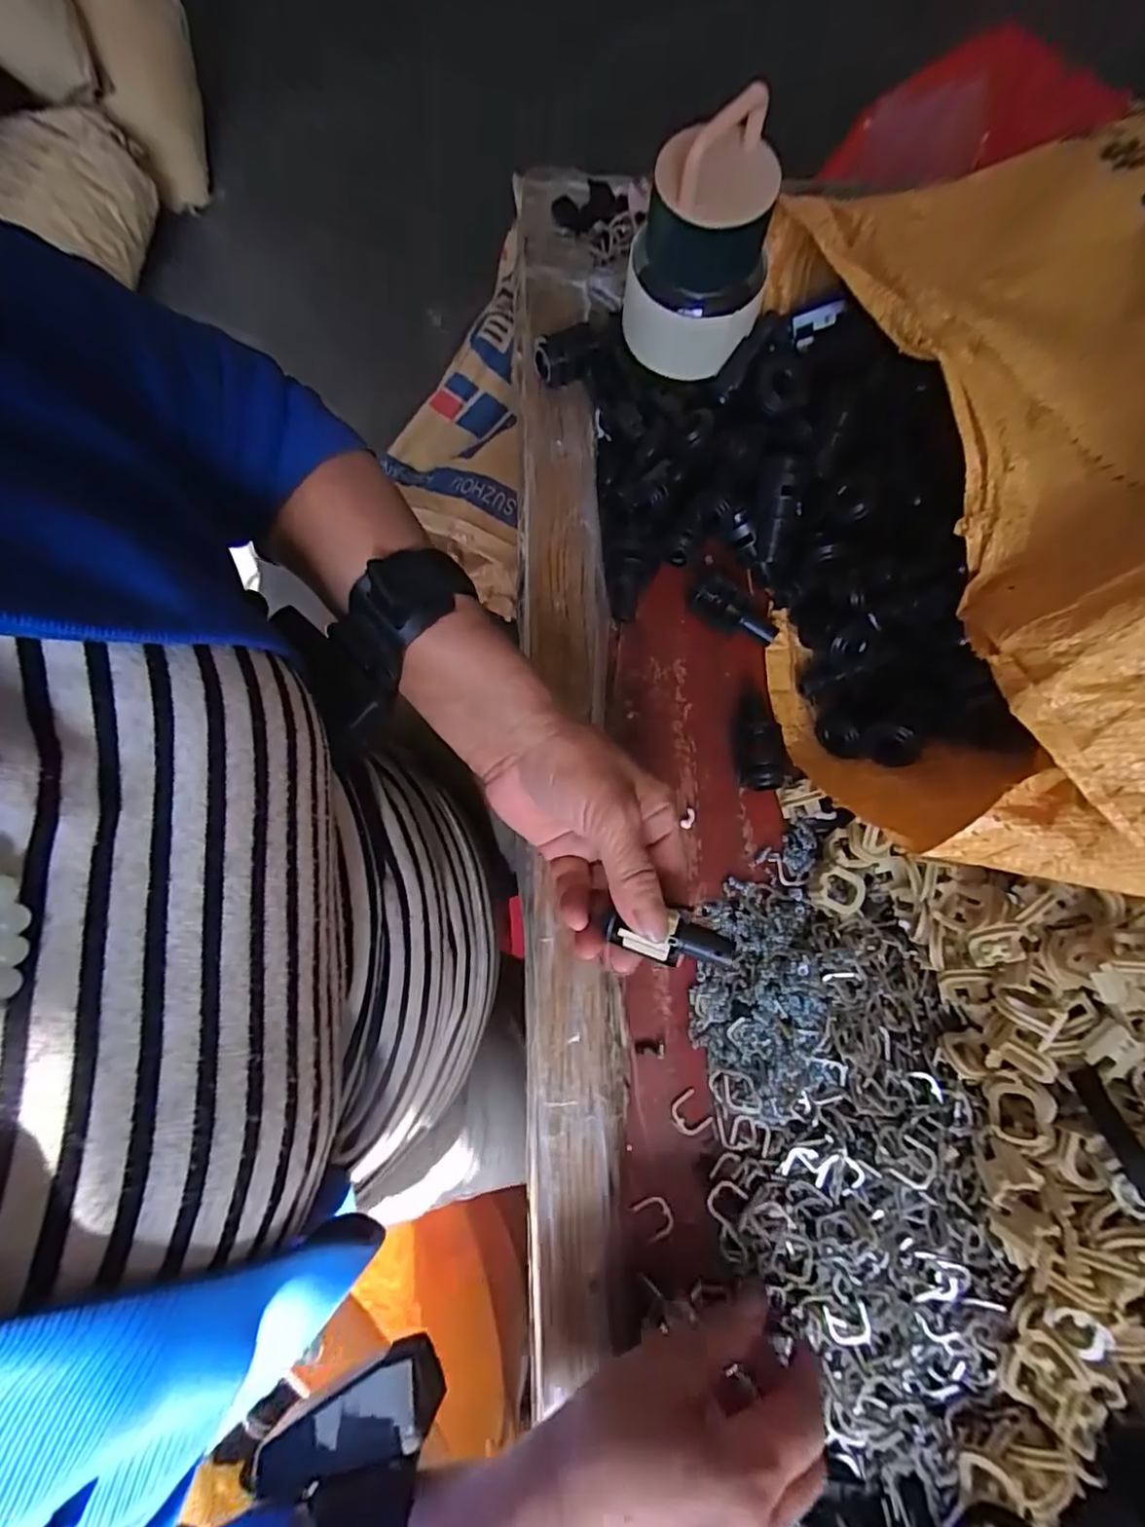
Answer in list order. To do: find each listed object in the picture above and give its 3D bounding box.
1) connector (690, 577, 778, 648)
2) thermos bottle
[{"bbox_3d":[0.097,-0.090,0.357,0.053,0.014,0.022,31,80,6],"label":"connector"},{"bbox_3d":[0.069,-0.280,0.323,0.072,0.105,0.080,11,79,3],"label":"thermos bottle"}]

